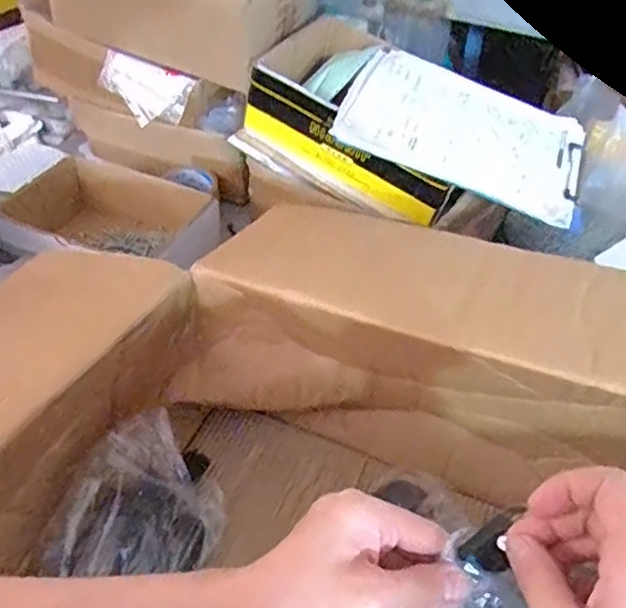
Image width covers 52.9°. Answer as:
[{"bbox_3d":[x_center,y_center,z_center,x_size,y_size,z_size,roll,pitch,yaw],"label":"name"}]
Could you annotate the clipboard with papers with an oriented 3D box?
[{"bbox_3d":[0.197,-0.223,0.808,0.307,0.019,0.224,22,51,2],"label":"clipboard with papers"}]

